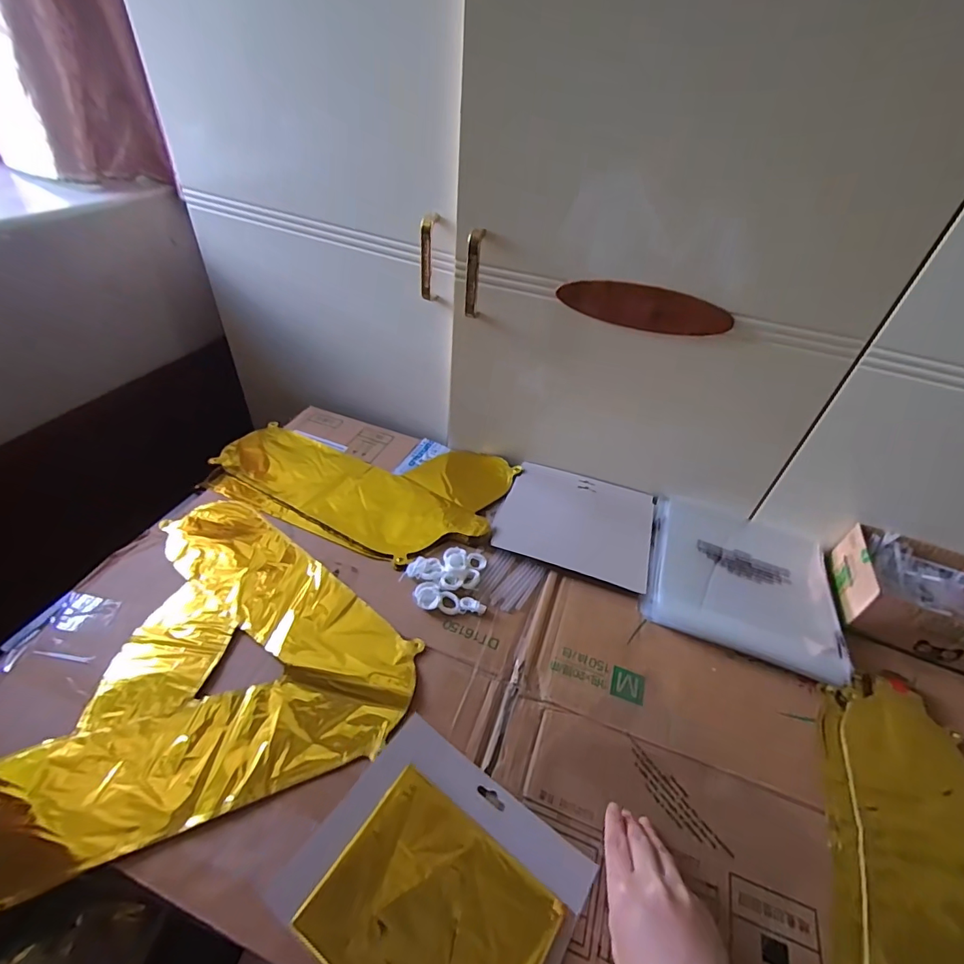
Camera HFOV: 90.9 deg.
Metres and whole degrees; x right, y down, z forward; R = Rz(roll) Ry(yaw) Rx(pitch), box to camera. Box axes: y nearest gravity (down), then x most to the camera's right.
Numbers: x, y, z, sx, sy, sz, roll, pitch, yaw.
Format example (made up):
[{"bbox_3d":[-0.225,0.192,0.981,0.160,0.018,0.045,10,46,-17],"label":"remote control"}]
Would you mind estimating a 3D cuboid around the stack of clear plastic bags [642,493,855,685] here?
[{"bbox_3d":[0.327,0.116,0.595,0.224,0.017,0.215,17,44,12],"label":"stack of clear plastic bags"}]

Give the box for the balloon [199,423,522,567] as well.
[{"bbox_3d":[-0.176,-0.005,0.676,0.399,0.021,0.225,16,43,11],"label":"balloon"}]

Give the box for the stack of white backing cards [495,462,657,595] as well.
[{"bbox_3d":[0.129,0.050,0.647,0.197,0.010,0.169,16,43,10],"label":"stack of white backing cards"}]

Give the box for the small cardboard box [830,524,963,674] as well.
[{"bbox_3d":[0.543,0.138,0.566,0.190,0.053,0.145,20,44,14],"label":"small cardboard box"}]

